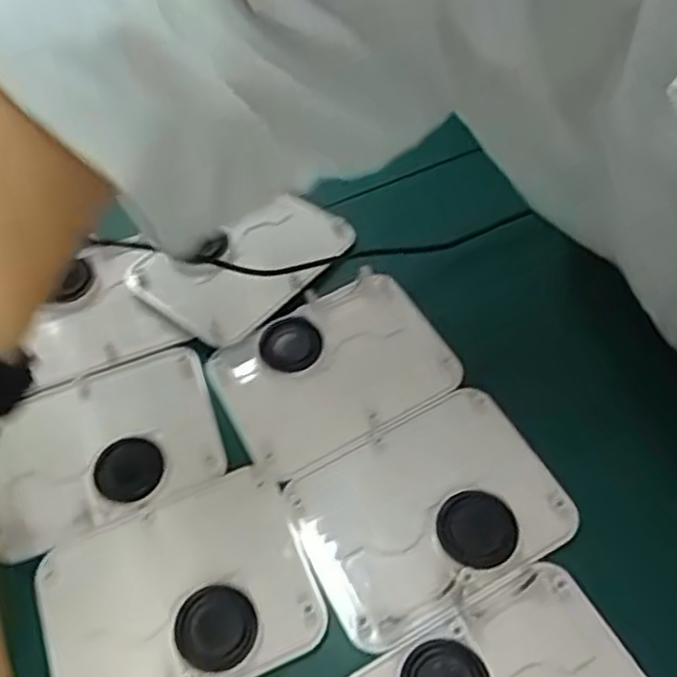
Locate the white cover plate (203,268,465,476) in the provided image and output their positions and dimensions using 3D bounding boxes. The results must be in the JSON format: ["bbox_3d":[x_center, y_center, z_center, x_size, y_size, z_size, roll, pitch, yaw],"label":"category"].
[{"bbox_3d":[-0.004,0.015,0.409,0.127,0.009,0.094,-26,57,-13],"label":"white cover plate"}]

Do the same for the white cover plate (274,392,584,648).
[{"bbox_3d":[0.044,0.084,0.357,0.125,0.011,0.096,-25,57,-13],"label":"white cover plate"}]

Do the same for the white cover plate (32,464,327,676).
[{"bbox_3d":[-0.078,0.122,0.341,0.126,0.005,0.097,-22,56,-11],"label":"white cover plate"}]

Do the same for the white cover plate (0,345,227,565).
[{"bbox_3d":[-0.132,0.058,0.395,0.126,0.010,0.096,-21,56,-10],"label":"white cover plate"}]

